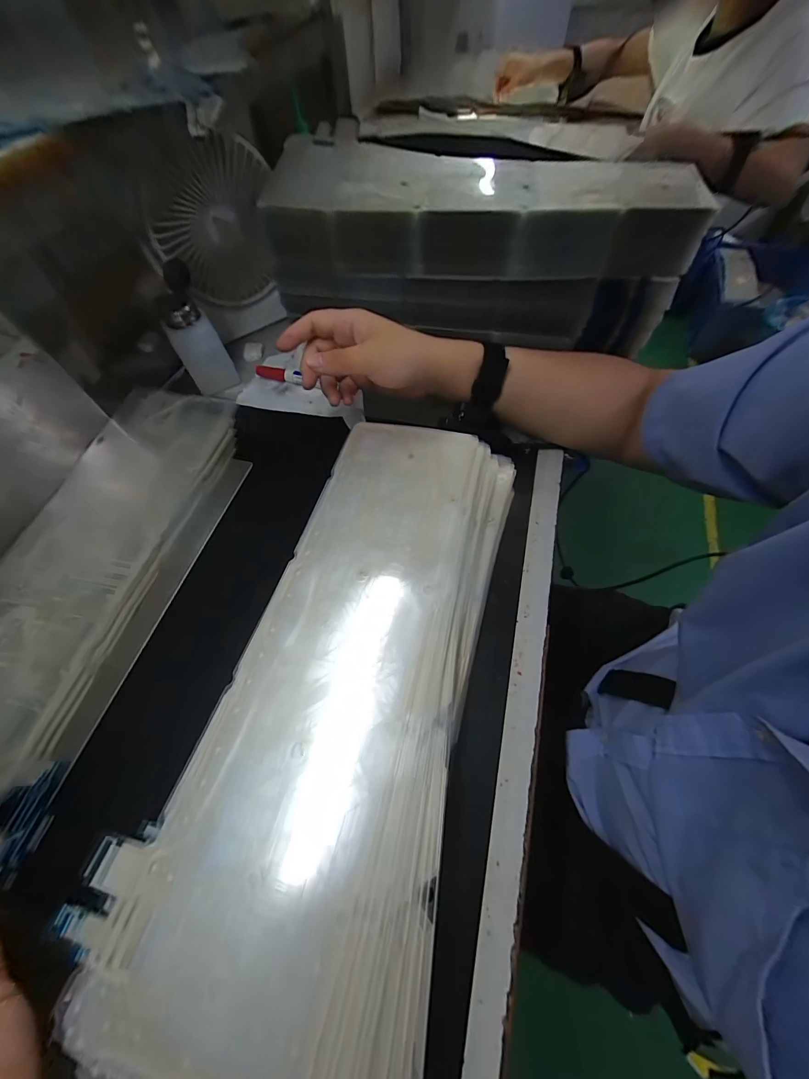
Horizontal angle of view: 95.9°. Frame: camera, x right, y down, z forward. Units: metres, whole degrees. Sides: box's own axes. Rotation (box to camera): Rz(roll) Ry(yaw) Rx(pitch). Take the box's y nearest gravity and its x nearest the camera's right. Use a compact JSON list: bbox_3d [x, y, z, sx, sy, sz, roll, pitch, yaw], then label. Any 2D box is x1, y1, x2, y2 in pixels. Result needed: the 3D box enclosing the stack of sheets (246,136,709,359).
[{"bbox_3d":[0.065,-0.322,0.409,0.427,0.126,0.131,12,62,8],"label":"stack of sheets"}]

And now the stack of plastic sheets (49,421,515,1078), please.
[{"bbox_3d":[-0.029,0.085,0.279,0.187,0.041,0.448,17,63,10],"label":"stack of plastic sheets"}]

